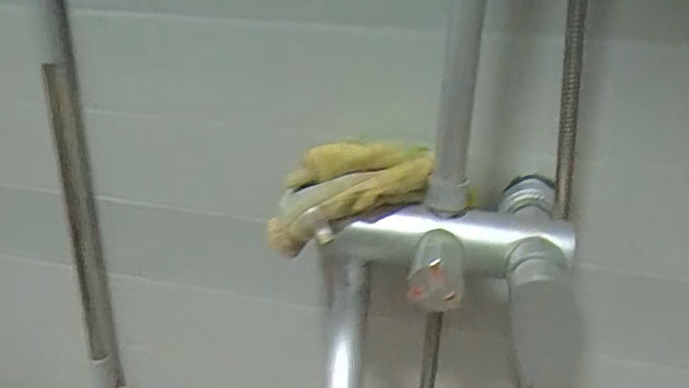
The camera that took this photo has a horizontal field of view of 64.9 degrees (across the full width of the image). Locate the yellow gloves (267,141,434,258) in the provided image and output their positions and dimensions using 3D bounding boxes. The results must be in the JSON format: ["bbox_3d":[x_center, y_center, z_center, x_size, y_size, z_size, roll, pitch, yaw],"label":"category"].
[{"bbox_3d":[0.004,0.006,0.442,0.126,0.094,0.041,-1,23,-6],"label":"yellow gloves"}]

